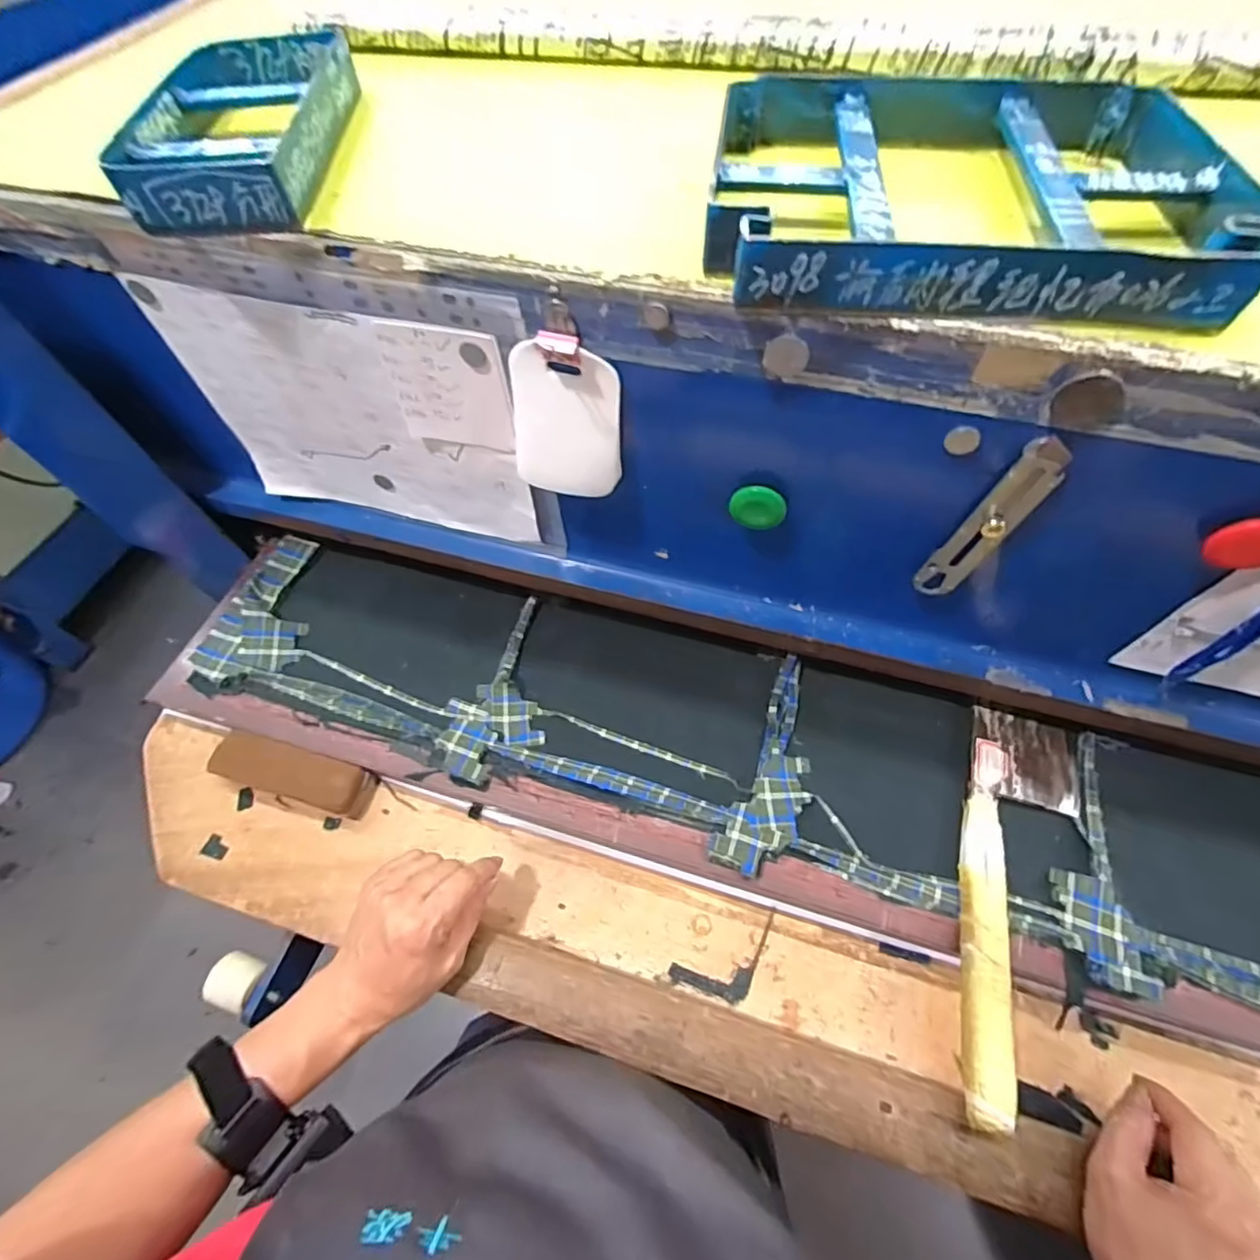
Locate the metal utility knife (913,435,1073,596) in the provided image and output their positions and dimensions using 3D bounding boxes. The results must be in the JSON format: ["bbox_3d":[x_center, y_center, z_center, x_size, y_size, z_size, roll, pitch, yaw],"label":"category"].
[{"bbox_3d":[0.229,-0.062,0.377,0.028,0.141,0.012,22,61,7],"label":"metal utility knife"}]

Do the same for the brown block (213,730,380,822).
[{"bbox_3d":[-0.315,0.132,0.540,0.154,0.031,0.041,13,54,9],"label":"brown block"}]

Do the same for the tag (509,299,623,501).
[{"bbox_3d":[-0.045,-0.143,0.392,0.075,0.128,0.018,10,54,7],"label":"tag"}]

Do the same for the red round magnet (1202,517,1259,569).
[{"bbox_3d":[0.354,-0.049,0.332,0.036,0.037,0.007,16,55,11],"label":"red round magnet"}]

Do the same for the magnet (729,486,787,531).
[{"bbox_3d":[0.091,-0.087,0.415,0.038,0.030,0.009,7,26,8],"label":"magnet"}]

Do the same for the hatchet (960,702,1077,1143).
[{"bbox_3d":[0.300,0.201,0.445,0.084,0.019,0.303,18,55,12],"label":"hatchet"}]

